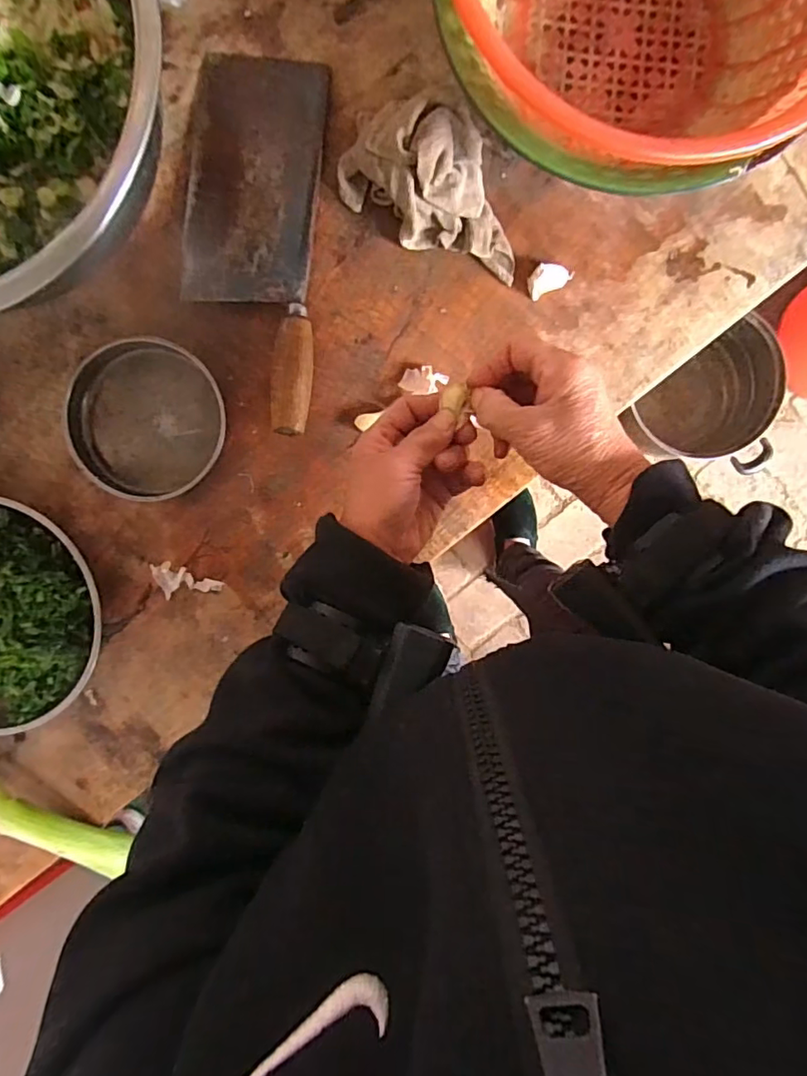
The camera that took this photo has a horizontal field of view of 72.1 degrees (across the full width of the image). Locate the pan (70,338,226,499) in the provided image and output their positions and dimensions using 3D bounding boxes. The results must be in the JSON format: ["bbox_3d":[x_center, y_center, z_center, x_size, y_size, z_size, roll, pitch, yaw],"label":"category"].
[{"bbox_3d":[-0.210,-0.097,0.457,0.127,0.022,0.126,0,95,3],"label":"pan"}]

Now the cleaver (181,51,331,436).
[{"bbox_3d":[-0.123,-0.236,0.439,0.109,0.030,0.290,4,96,2],"label":"cleaver"}]

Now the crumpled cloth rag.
[{"bbox_3d":[0.026,-0.274,0.422,0.148,0.054,0.090,17,96,1],"label":"crumpled cloth rag"}]

